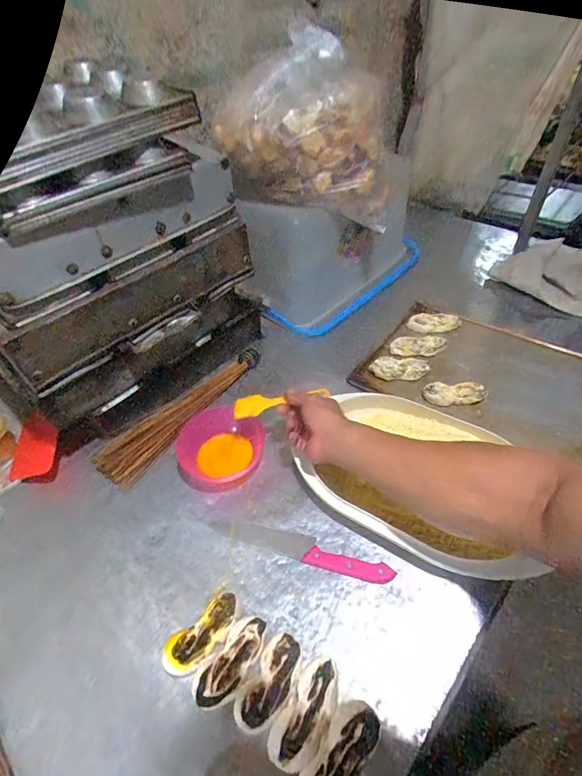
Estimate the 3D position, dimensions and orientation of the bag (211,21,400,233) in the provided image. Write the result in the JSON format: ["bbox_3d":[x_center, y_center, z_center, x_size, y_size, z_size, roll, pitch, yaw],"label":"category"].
[{"bbox_3d":[0.032,-0.453,0.728,0.322,0.281,0.120,-4,46,-1],"label":"bag"}]

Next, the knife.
[{"bbox_3d":[0.010,0.222,0.562,0.259,0.013,0.035,13,45,16],"label":"knife"}]

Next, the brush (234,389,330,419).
[{"bbox_3d":[-0.016,0.016,0.628,0.150,0.016,0.040,-12,43,1],"label":"brush"}]

